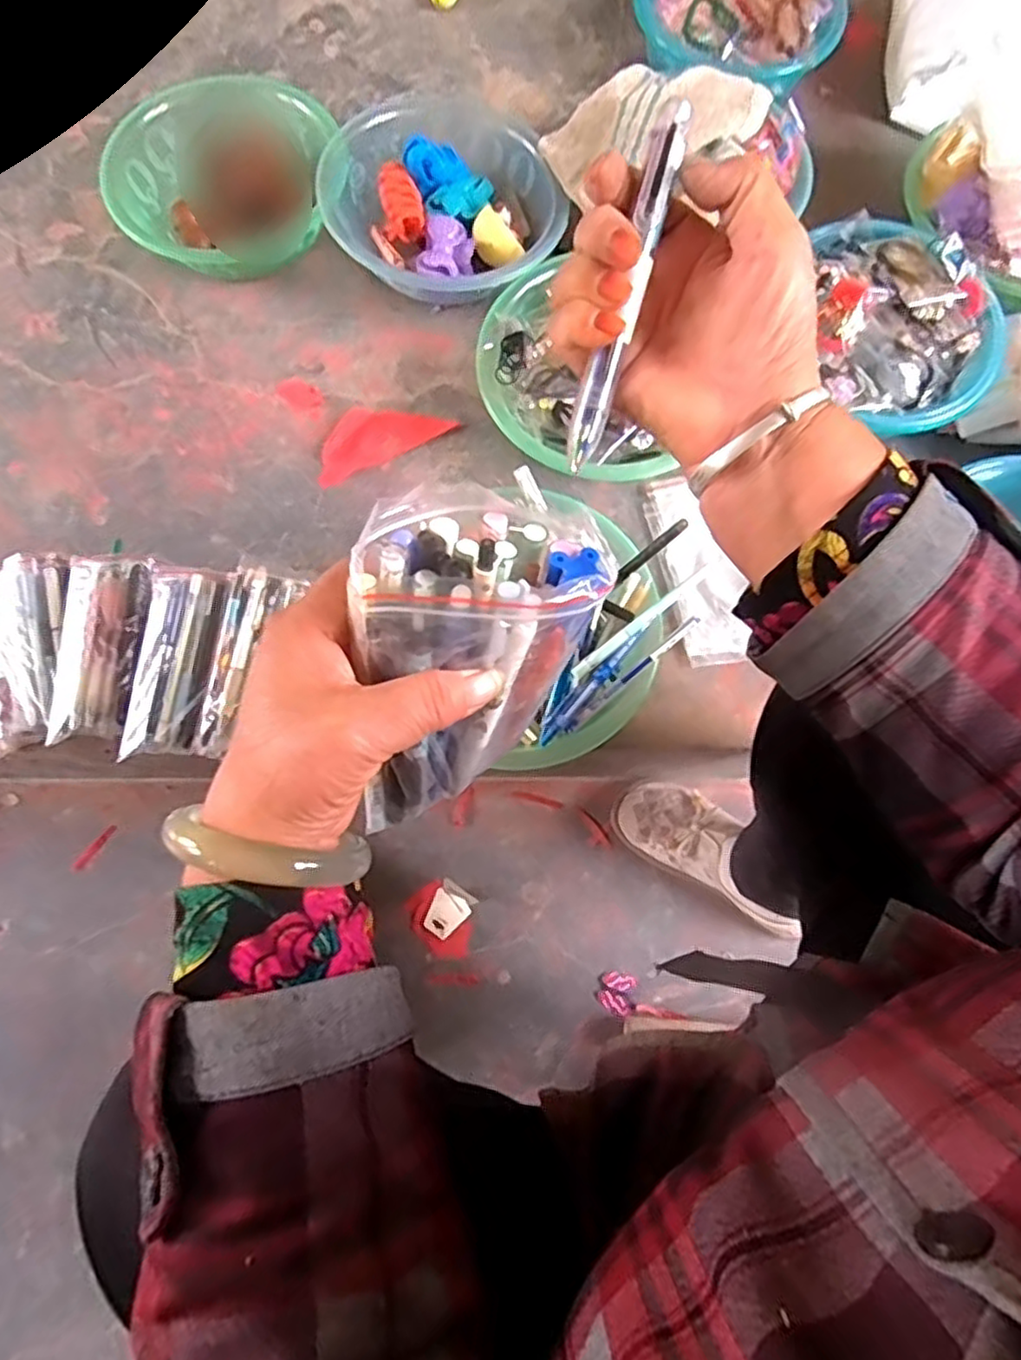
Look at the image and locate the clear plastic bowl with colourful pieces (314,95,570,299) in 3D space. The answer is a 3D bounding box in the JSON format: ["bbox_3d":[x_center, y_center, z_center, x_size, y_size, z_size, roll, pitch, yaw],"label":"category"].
[{"bbox_3d":[-0.068,-0.479,0.714,0.235,0.098,0.228,0,75,-1],"label":"clear plastic bowl with colourful pieces"}]

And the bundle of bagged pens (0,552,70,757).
[{"bbox_3d":[-0.419,-0.026,0.611,0.074,0.045,0.167,-8,75,-3],"label":"bundle of bagged pens"}]

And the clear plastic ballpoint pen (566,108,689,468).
[{"bbox_3d":[0.045,-0.155,0.280,0.014,0.010,0.136,17,106,4],"label":"clear plastic ballpoint pen"}]

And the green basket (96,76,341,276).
[{"bbox_3d":[-0.300,-0.519,0.730,0.221,0.073,0.204,-6,75,-3],"label":"green basket"}]

